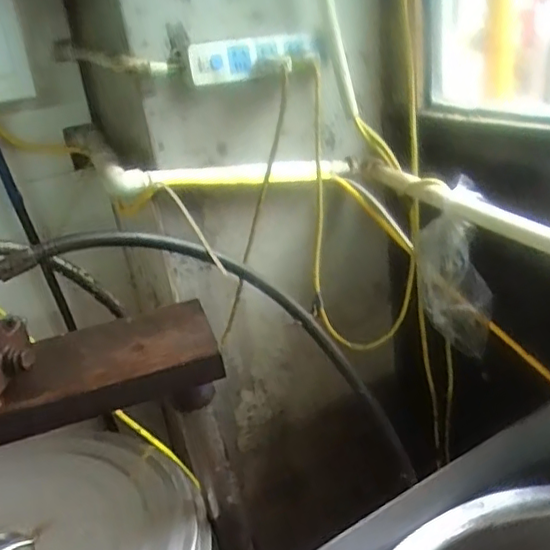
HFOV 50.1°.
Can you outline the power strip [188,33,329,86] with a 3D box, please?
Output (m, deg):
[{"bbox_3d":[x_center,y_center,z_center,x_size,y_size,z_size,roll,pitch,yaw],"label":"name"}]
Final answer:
[{"bbox_3d":[-0.017,-0.282,0.757,0.184,0.047,0.039,-13,25,-11],"label":"power strip"}]

